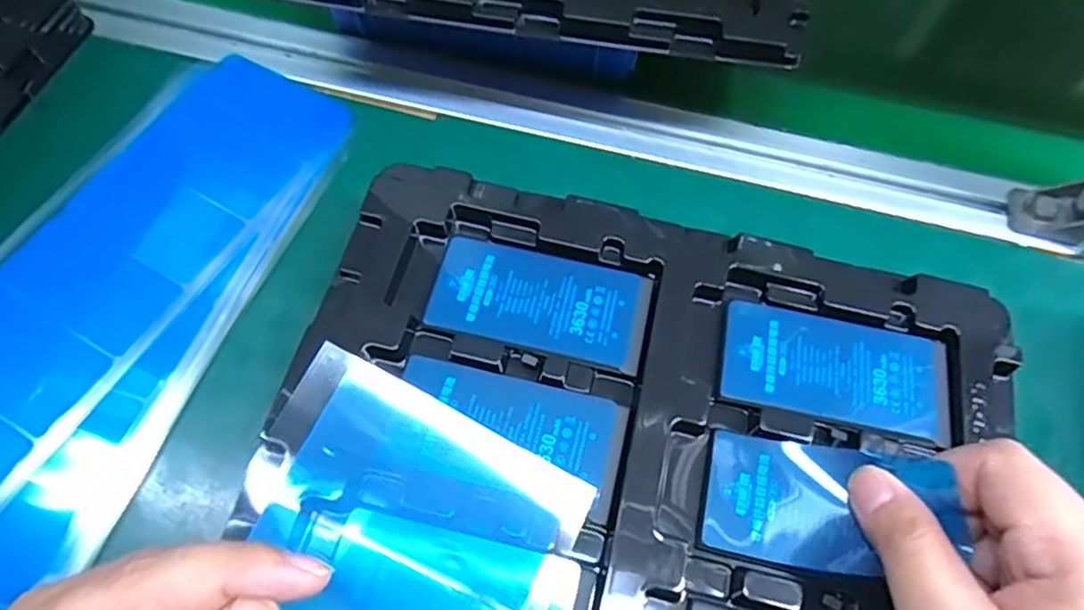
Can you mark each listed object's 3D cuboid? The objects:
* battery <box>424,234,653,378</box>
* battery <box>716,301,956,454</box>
[{"bbox_3d":[-0.001,-0.001,0.268,0.086,0.004,0.044,14,64,5],"label":"battery"},{"bbox_3d":[0.116,0.025,0.259,0.087,0.005,0.044,13,64,4],"label":"battery"}]

